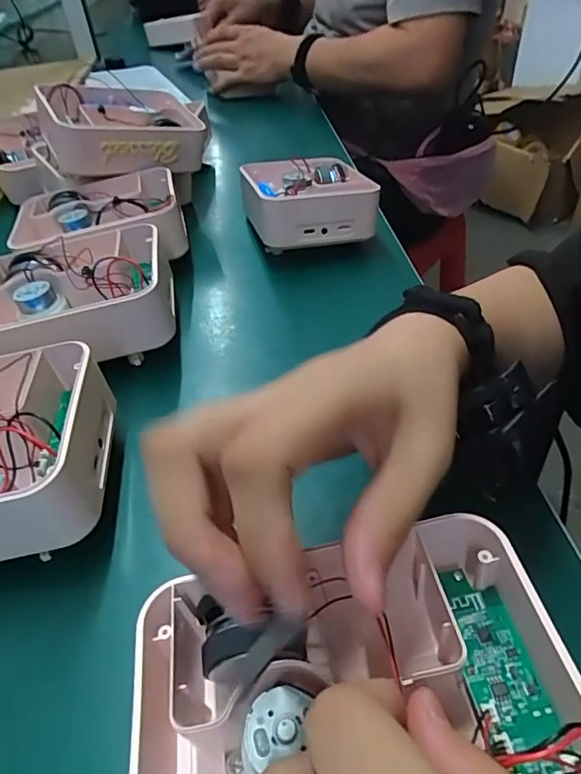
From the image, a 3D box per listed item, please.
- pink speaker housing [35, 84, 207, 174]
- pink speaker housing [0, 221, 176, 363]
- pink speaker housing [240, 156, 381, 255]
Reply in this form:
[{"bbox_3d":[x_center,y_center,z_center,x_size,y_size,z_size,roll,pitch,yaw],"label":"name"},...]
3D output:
[{"bbox_3d":[-0.156,-0.240,0.472,0.135,0.047,0.110,-15,52,-29],"label":"pink speaker housing"},{"bbox_3d":[-0.148,-0.061,0.331,0.135,0.046,0.108,-11,42,-6],"label":"pink speaker housing"},{"bbox_3d":[0.011,-0.171,0.457,0.104,0.042,0.122,-11,42,-6],"label":"pink speaker housing"}]

